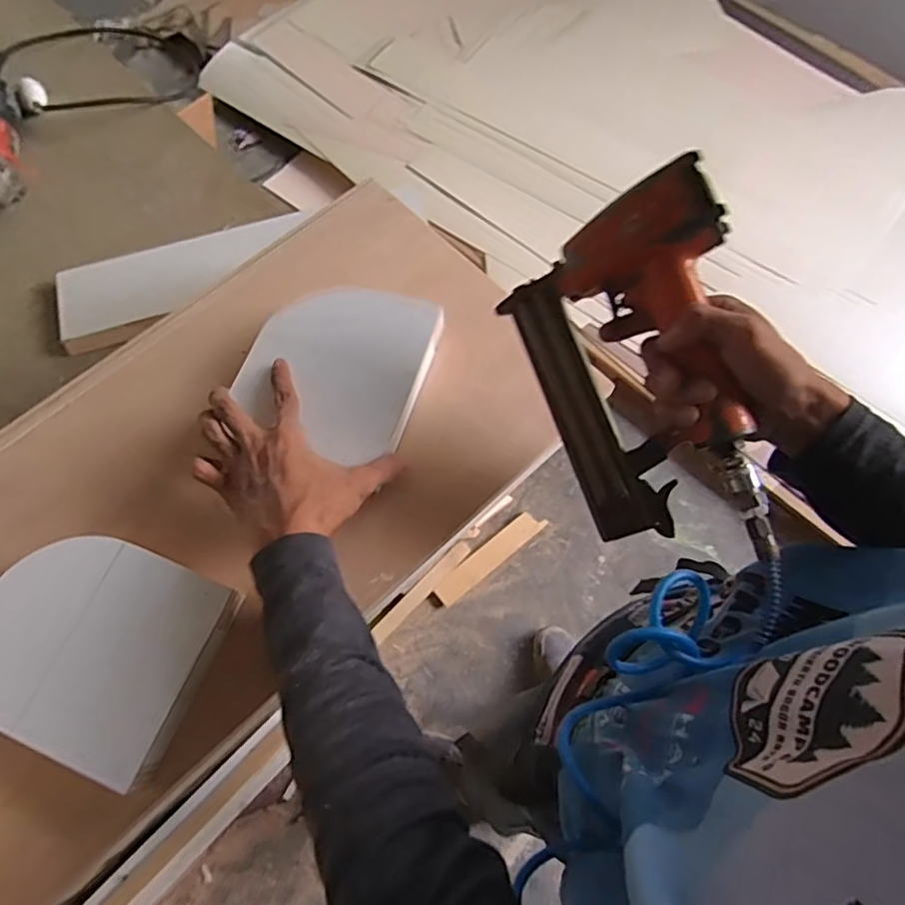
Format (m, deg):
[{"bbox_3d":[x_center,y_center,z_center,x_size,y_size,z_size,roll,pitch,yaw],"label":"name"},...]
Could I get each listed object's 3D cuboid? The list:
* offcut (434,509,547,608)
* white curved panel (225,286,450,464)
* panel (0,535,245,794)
[{"bbox_3d":[0.090,0.251,1.465,0.310,0.019,0.063,-37,72,-13],"label":"offcut"},{"bbox_3d":[-0.100,-0.081,0.540,0.147,0.027,0.155,18,69,5],"label":"white curved panel"},{"bbox_3d":[-0.274,0.143,0.458,0.175,0.025,0.148,21,70,9],"label":"panel"}]

